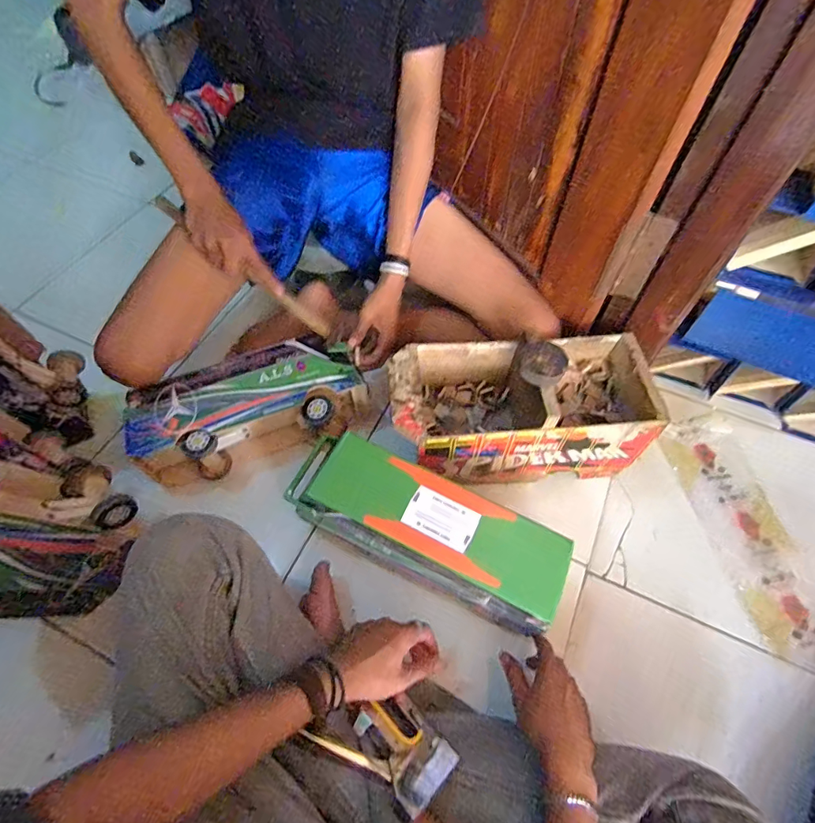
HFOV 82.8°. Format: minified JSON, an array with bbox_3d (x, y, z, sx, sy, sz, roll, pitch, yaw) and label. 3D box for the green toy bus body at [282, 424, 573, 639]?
[{"bbox_3d":[0.015,0.155,0.614,0.356,0.125,0.116,25,61,11],"label":"green toy bus body"}]

